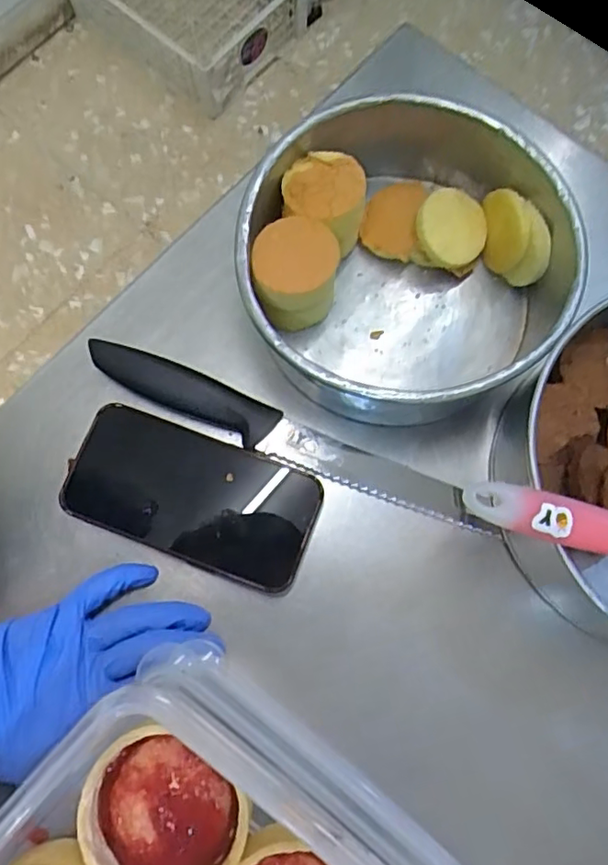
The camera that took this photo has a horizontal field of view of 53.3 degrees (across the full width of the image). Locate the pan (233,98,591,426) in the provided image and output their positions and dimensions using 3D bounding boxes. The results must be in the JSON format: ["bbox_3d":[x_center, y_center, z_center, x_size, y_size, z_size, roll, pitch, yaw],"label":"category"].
[{"bbox_3d":[0.057,-0.098,0.363,0.181,0.069,0.177,0,76,1],"label":"pan"}]

